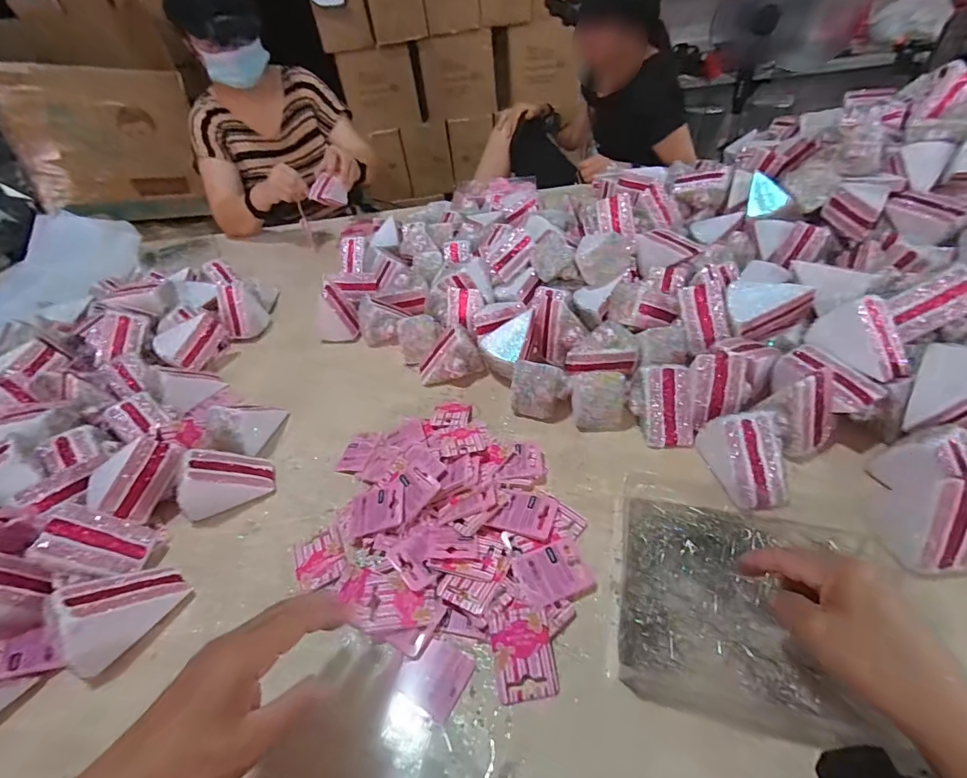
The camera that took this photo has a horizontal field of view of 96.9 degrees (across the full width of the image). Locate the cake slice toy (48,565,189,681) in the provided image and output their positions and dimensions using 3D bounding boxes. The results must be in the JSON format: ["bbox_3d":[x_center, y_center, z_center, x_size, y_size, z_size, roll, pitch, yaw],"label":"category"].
[{"bbox_3d":[-0.322,0.189,0.374,0.055,0.062,0.090,24,50,31],"label":"cake slice toy"}]

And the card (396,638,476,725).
[{"bbox_3d":[-0.037,0.224,0.336,0.048,0.004,0.046,17,50,27],"label":"card"}]

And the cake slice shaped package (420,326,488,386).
[{"bbox_3d":[-0.045,-0.046,0.589,0.089,0.059,0.053,-13,42,-7],"label":"cake slice shaped package"}]

